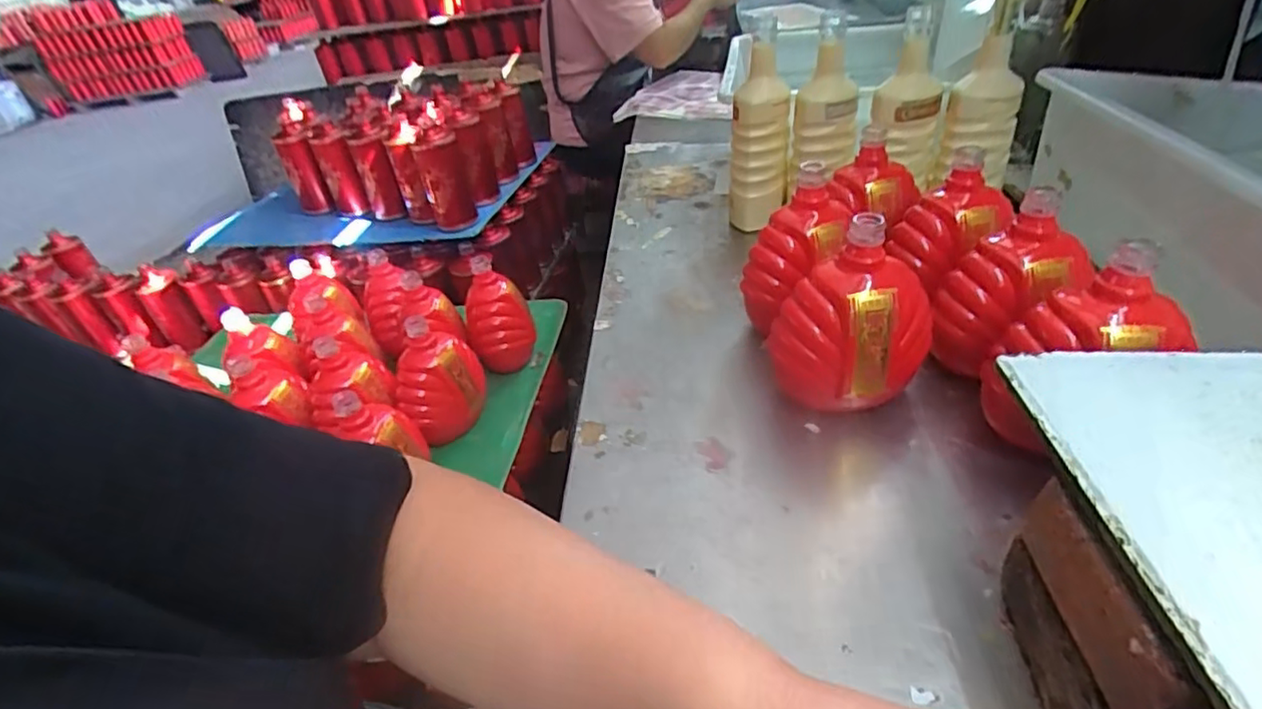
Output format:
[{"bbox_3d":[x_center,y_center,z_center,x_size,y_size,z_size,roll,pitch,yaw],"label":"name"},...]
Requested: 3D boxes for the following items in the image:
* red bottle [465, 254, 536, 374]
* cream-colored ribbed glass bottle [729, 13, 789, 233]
[{"bbox_3d":[-0.196,-0.052,0.921,0.092,0.160,0.103,-14,37,-6],"label":"red bottle"},{"bbox_3d":[0.170,-0.289,0.826,0.078,0.252,0.088,3,36,13],"label":"cream-colored ribbed glass bottle"}]

